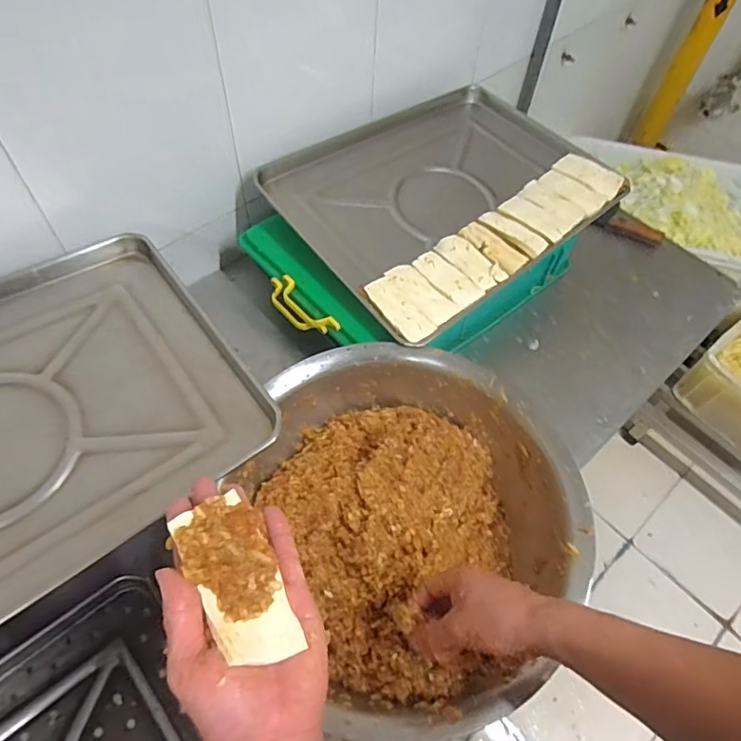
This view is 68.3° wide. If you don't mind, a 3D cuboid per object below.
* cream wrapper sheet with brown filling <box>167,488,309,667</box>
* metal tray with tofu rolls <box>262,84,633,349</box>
[{"bbox_3d":[-0.095,0.148,0.390,0.055,0.018,0.115,-23,62,-26],"label":"cream wrapper sheet with brown filling"},{"bbox_3d":[0.135,-0.322,0.965,0.566,0.055,0.409,-35,66,-23],"label":"metal tray with tofu rolls"}]

